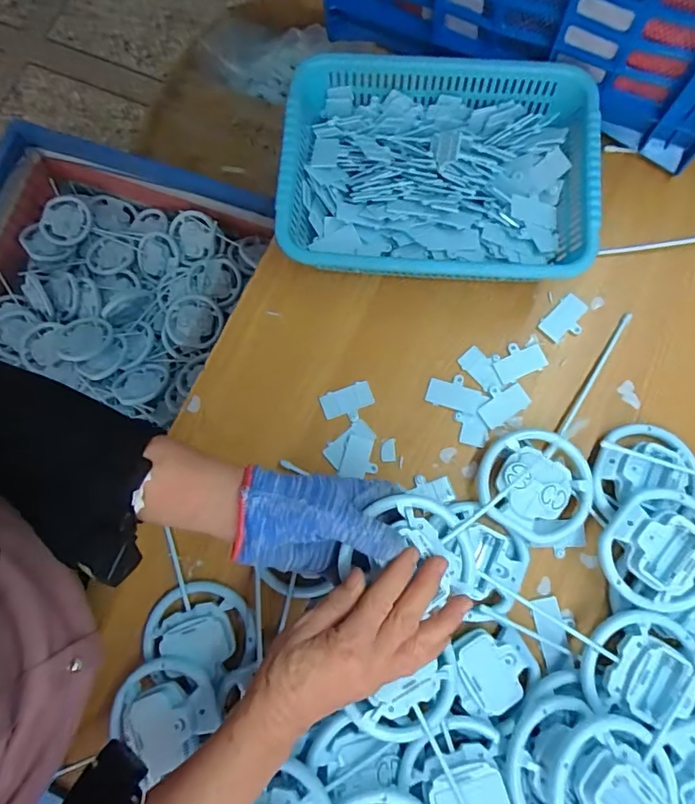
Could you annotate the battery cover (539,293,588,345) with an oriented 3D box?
[{"bbox_3d":[0.224,-0.084,0.520,0.051,0.004,0.036,-43,81,-5],"label":"battery cover"}]

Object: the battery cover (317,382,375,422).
[{"bbox_3d":[0.001,0.002,0.513,0.051,0.006,0.035,-19,80,-1],"label":"battery cover"}]

